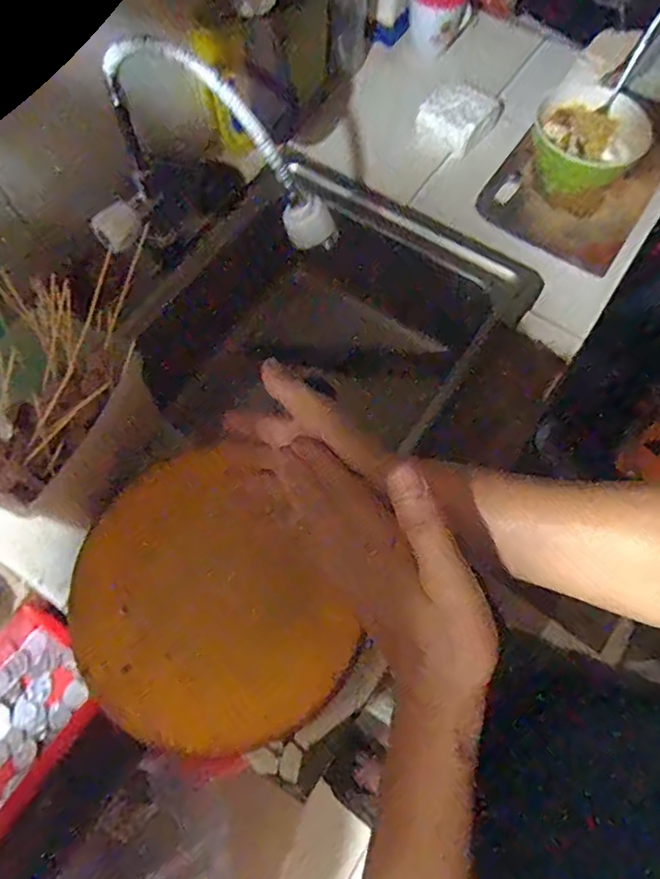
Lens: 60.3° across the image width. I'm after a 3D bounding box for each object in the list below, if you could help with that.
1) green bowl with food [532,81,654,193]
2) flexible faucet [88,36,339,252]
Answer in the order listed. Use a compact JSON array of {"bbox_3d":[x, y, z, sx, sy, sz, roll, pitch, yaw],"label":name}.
[{"bbox_3d":[0.346,-0.404,0.771,0.142,0.068,0.148,0,67,0],"label":"green bowl with food"},{"bbox_3d":[-0.133,-0.266,0.560,0.278,0.188,0.081,19,68,8],"label":"flexible faucet"}]

